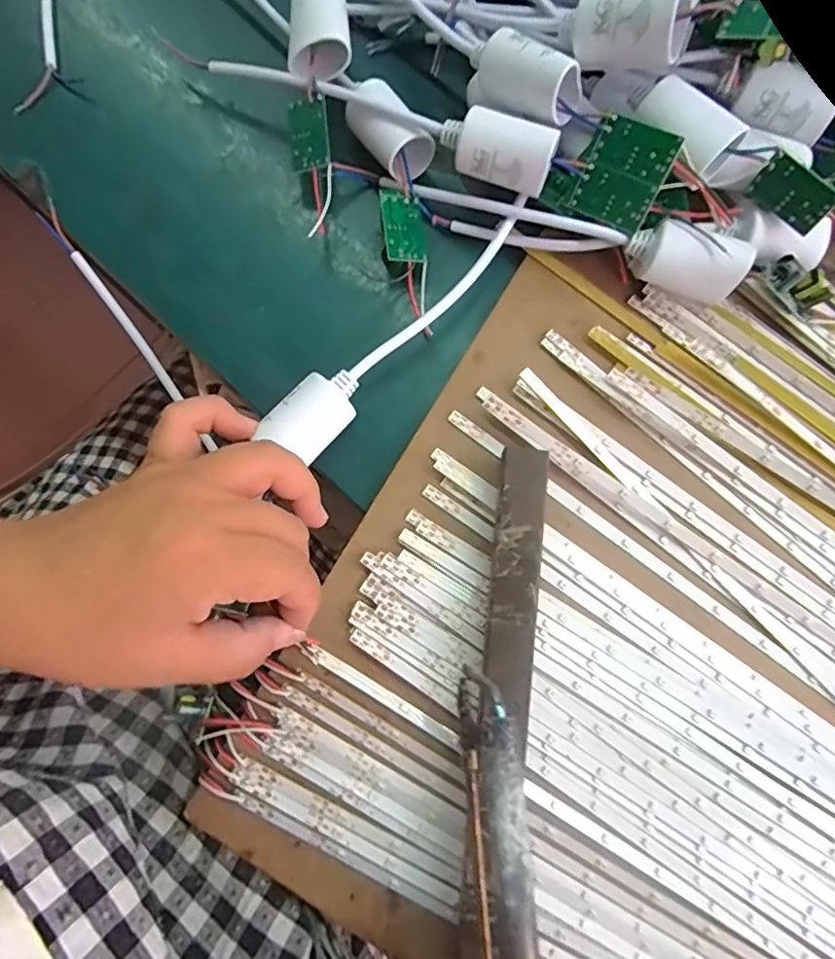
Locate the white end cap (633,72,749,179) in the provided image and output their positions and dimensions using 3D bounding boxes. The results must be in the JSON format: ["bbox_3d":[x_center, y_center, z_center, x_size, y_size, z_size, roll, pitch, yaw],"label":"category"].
[{"bbox_3d":[0.120,-0.157,0.249,0.044,0.023,0.027,43,81,6],"label":"white end cap"}]

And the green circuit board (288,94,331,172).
[{"bbox_3d":[-0.055,-0.175,0.281,0.021,0.004,0.035,-6,90,19],"label":"green circuit board"}]

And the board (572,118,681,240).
[{"bbox_3d":[0.095,-0.140,0.255,0.034,0.006,0.041,32,122,15],"label":"board"}]

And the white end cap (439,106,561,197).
[{"bbox_3d":[0.036,-0.153,0.257,0.052,0.022,0.022,20,80,3],"label":"white end cap"}]

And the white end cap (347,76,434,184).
[{"bbox_3d":[-0.016,-0.178,0.285,0.027,0.030,0.045,-42,82,-7],"label":"white end cap"}]

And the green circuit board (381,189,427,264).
[{"bbox_3d":[-0.007,-0.129,0.281,0.021,0.004,0.039,-3,80,-22],"label":"green circuit board"}]

